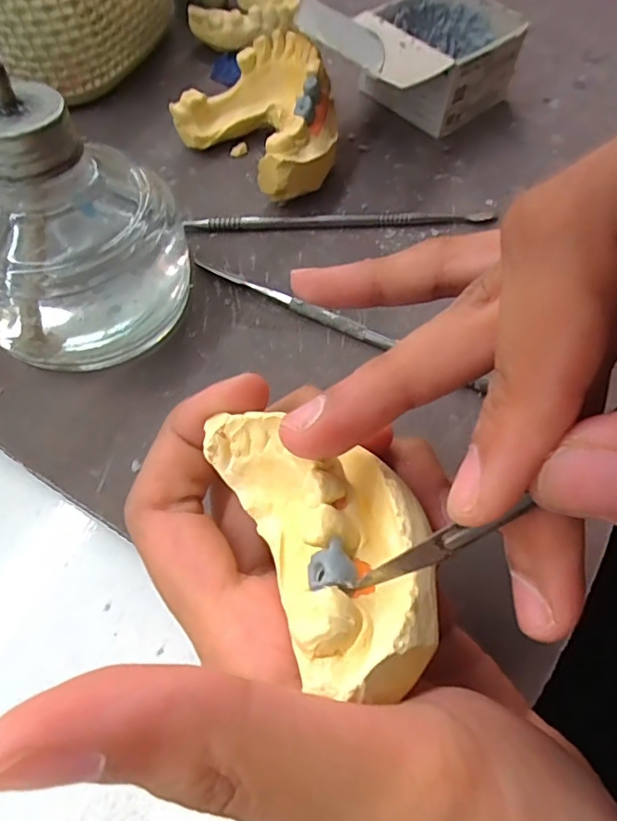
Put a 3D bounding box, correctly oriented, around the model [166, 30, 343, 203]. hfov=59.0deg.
[{"bbox_3d":[-0.017,-0.124,0.234,0.075,0.038,0.056,40,67,19],"label":"model"}]

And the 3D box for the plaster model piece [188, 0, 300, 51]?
[{"bbox_3d":[-0.033,-0.213,0.292,0.054,0.020,0.054,6,60,1],"label":"plaster model piece"}]

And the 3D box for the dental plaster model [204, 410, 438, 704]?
[{"bbox_3d":[0.004,0.022,0.105,0.031,0.021,0.061,-24,44,-15],"label":"dental plaster model"}]

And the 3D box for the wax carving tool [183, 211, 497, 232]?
[{"bbox_3d":[0.015,-0.081,0.230,0.130,0.007,0.007,-3,61,-4],"label":"wax carving tool"}]

